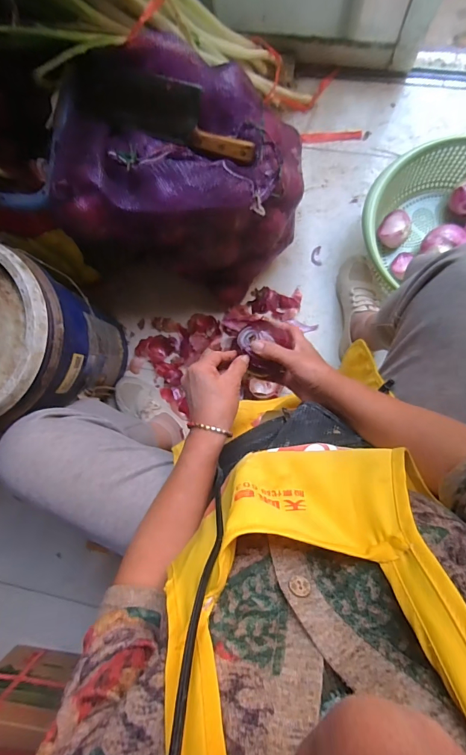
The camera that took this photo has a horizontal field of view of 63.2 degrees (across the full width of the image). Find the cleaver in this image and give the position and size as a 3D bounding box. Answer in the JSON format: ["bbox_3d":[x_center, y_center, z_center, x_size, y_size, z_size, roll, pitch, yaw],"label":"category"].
[{"bbox_3d":[-0.114,-0.452,0.642,0.318,0.019,0.088,17,106,2],"label":"cleaver"}]

